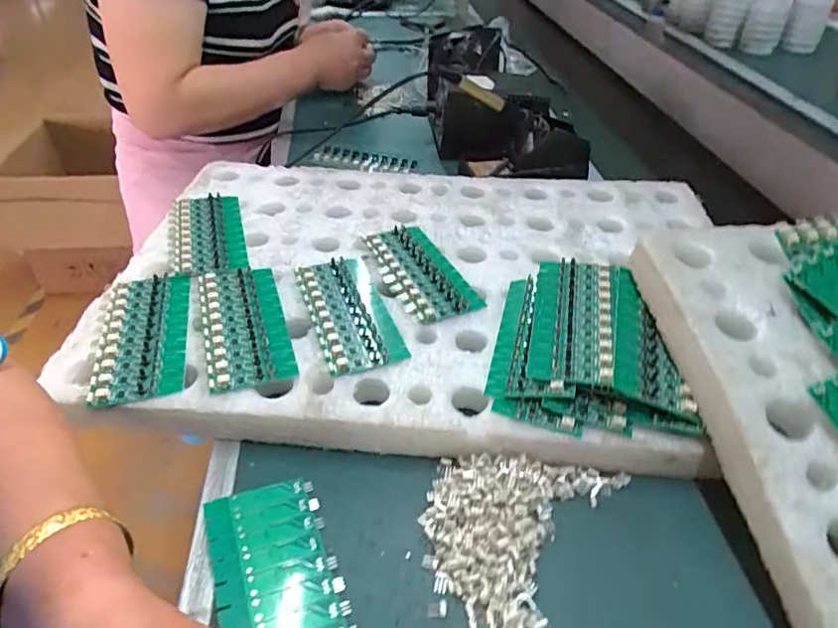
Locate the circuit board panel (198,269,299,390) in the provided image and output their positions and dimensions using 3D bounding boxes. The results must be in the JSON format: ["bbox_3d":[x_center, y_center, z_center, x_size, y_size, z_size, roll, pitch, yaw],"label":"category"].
[{"bbox_3d":[-0.139,0.005,0.446,0.061,0.008,0.134,-12,43,-16],"label":"circuit board panel"}]

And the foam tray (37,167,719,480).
[{"bbox_3d":[0.006,-0.040,0.515,0.529,0.061,0.368,4,41,3],"label":"foam tray"}]

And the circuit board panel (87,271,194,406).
[{"bbox_3d":[-0.213,0.014,0.436,0.061,0.007,0.135,-9,42,-12],"label":"circuit board panel"}]

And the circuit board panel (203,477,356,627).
[{"bbox_3d":[-0.079,0.158,0.319,0.066,0.014,0.136,-15,43,-18],"label":"circuit board panel"}]

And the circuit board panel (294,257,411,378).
[{"bbox_3d":[-0.057,-0.004,0.463,0.062,0.008,0.136,-13,43,-16],"label":"circuit board panel"}]

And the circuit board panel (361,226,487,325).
[{"bbox_3d":[-0.002,-0.041,0.509,0.065,0.010,0.137,-18,44,-21],"label":"circuit board panel"}]

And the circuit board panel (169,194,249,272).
[{"bbox_3d":[-0.204,-0.080,0.543,0.064,0.010,0.138,-11,42,-14],"label":"circuit board panel"}]

